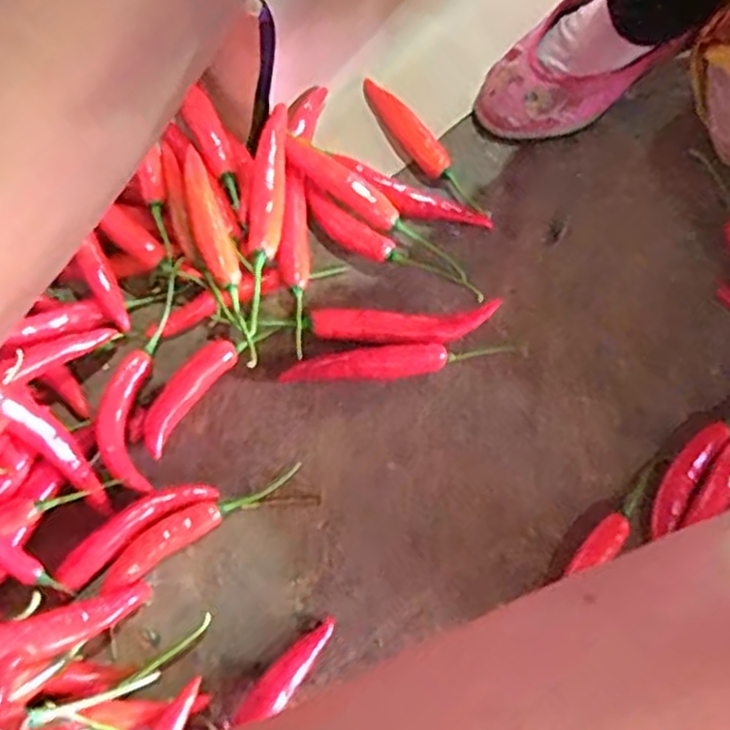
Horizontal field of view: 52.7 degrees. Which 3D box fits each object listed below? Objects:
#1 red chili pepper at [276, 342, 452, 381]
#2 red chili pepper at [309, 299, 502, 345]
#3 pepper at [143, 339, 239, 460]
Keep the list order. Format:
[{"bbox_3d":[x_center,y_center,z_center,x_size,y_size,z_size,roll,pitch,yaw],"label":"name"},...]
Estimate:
[{"bbox_3d":[0.000,0.000,0.518,0.112,0.023,0.025,1,63,1],"label":"red chili pepper"},{"bbox_3d":[0.027,-0.026,0.527,0.131,0.024,0.027,-1,63,0],"label":"red chili pepper"},{"bbox_3d":[-0.123,0.020,0.509,0.023,0.018,0.090,32,68,15],"label":"pepper"}]

